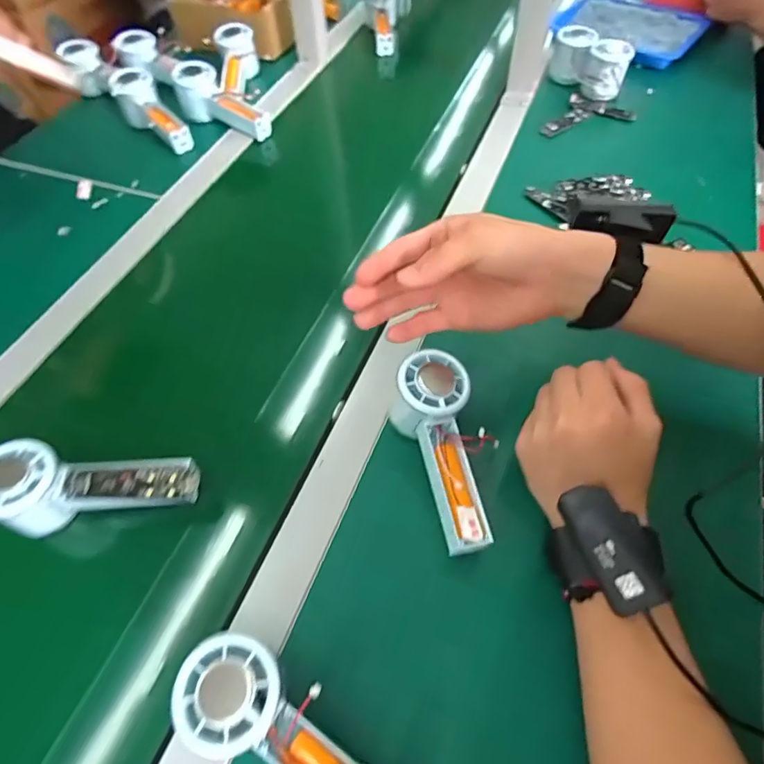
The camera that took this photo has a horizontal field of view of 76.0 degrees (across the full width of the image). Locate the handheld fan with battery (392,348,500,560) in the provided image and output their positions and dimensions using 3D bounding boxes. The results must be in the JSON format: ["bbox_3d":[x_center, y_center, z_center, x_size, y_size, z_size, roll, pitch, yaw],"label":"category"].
[{"bbox_3d":[0.047,0.052,0.378,0.065,0.047,0.149,-10,68,-4],"label":"handheld fan with battery"}]

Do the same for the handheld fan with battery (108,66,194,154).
[{"bbox_3d":[-0.321,-0.384,0.692,0.149,0.072,0.054,36,65,24],"label":"handheld fan with battery"}]

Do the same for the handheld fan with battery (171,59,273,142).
[{"bbox_3d":[-0.226,-0.396,0.704,0.156,0.057,0.052,30,61,2],"label":"handheld fan with battery"}]

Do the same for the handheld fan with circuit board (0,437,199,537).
[{"bbox_3d":[-0.220,0.086,0.375,0.156,0.056,0.063,2,56,4],"label":"handheld fan with circuit board"}]

